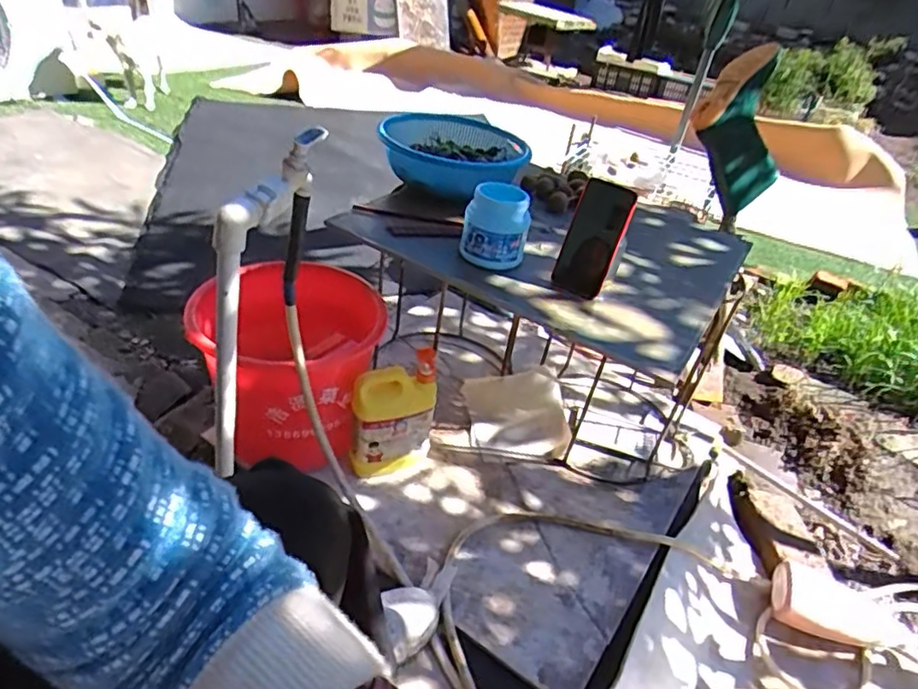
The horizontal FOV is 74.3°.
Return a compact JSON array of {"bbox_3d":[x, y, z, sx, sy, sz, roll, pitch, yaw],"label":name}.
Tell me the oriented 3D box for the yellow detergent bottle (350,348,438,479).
[{"bbox_3d":[-0.115,0.134,1.071,0.143,0.239,0.058,-17,41,-31],"label":"yellow detergent bottle"}]

